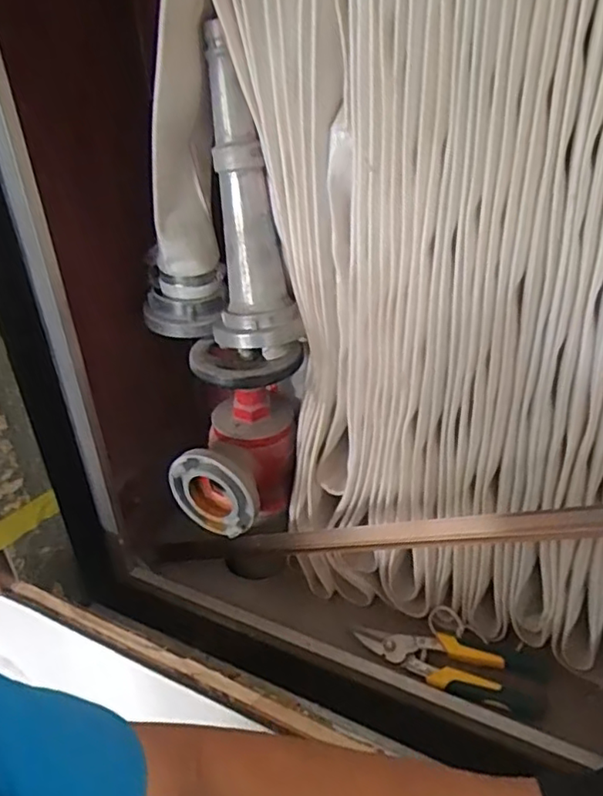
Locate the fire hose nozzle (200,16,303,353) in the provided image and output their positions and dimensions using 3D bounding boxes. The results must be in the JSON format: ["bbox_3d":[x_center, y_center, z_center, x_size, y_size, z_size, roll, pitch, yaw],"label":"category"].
[{"bbox_3d":[-0.055,-0.183,0.619,0.091,0.295,0.083,-6,33,-5],"label":"fire hose nozzle"}]

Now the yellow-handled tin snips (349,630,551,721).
[{"bbox_3d":[0.165,0.294,0.684,0.200,0.021,0.077,9,34,18],"label":"yellow-handled tin snips"}]

